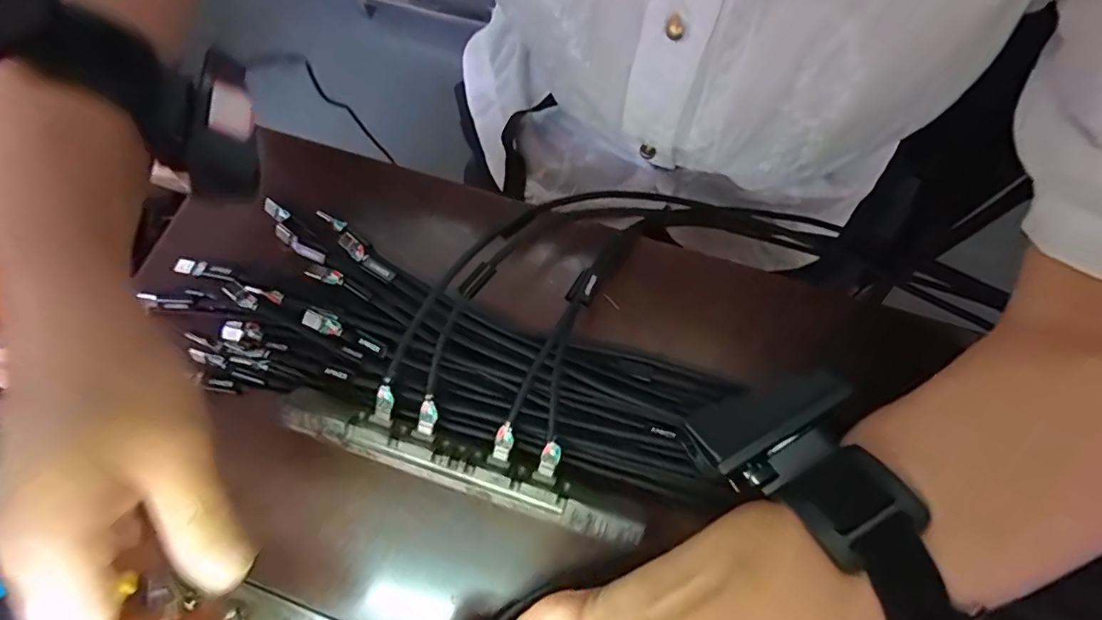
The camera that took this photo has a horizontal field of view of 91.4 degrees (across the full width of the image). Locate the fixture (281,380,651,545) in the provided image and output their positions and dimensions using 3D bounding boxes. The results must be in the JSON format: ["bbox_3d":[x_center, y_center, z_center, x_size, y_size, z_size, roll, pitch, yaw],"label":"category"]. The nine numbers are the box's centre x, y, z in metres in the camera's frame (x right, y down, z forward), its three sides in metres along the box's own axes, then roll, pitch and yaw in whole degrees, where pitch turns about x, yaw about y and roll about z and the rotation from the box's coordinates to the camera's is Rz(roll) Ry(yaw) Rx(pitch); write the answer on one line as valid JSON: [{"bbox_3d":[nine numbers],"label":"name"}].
[{"bbox_3d":[-0.044,0.070,0.246,0.171,0.011,0.020,17,72,7],"label":"fixture"}]

